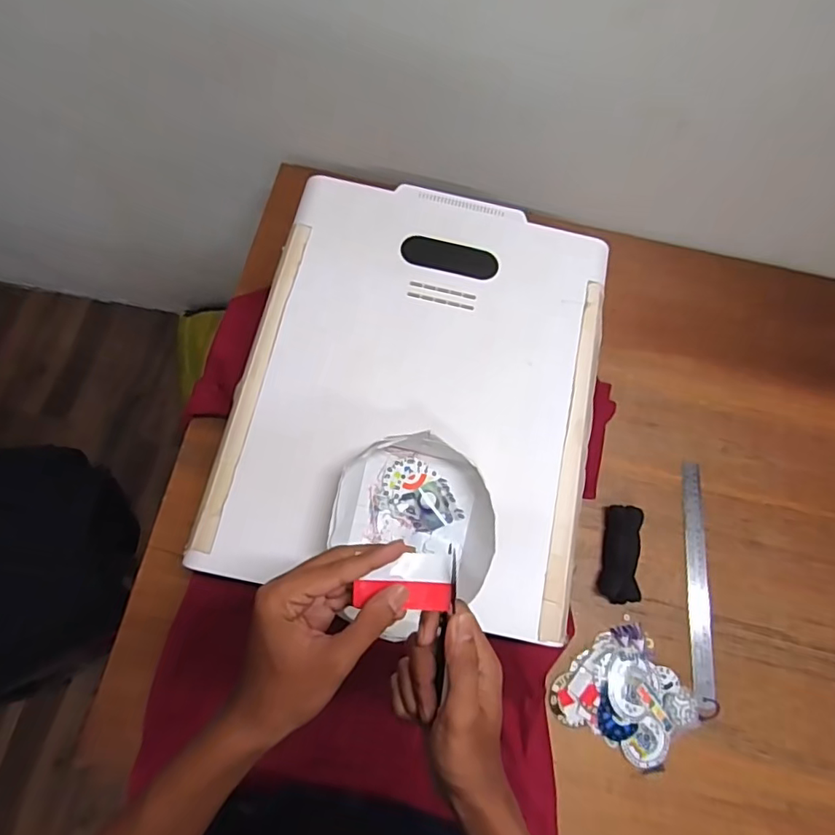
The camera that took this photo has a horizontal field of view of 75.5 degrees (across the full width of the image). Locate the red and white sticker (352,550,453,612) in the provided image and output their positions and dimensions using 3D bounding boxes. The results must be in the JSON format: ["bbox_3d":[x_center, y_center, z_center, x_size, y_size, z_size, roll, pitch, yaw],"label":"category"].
[{"bbox_3d":[-0.008,0.115,0.380,0.066,0.006,0.040,7,88,-5],"label":"red and white sticker"}]

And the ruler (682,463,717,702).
[{"bbox_3d":[0.386,0.216,0.744,0.029,0.004,0.307,4,72,4],"label":"ruler"}]

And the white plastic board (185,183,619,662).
[{"bbox_3d":[0.008,-0.046,0.622,0.397,0.027,0.497,11,72,2],"label":"white plastic board"}]

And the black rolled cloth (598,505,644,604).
[{"bbox_3d":[0.278,0.185,0.733,0.045,0.028,0.125,12,71,-2],"label":"black rolled cloth"}]

